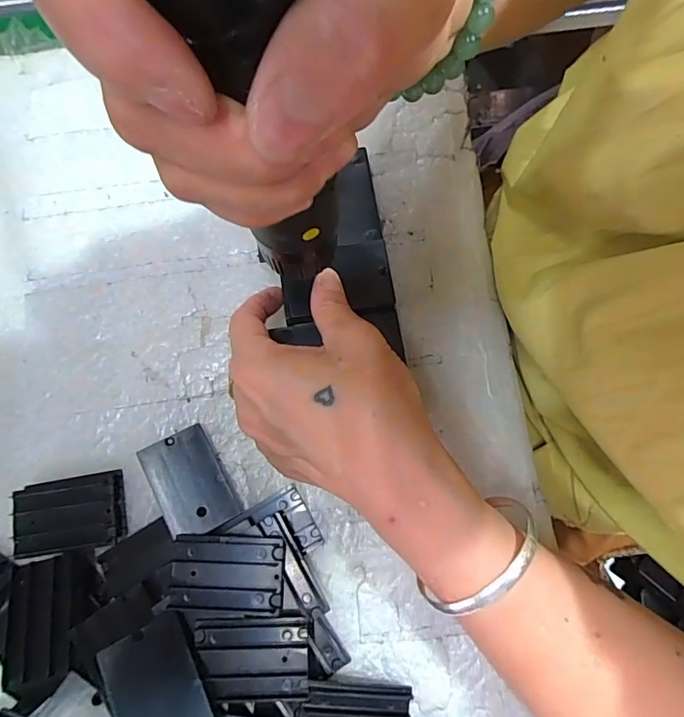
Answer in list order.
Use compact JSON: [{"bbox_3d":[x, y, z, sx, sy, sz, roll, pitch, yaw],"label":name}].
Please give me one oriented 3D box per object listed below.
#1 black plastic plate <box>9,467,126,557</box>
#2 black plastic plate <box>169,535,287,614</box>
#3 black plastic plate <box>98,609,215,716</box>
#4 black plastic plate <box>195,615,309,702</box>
[{"bbox_3d":[-0.148,0.084,0.251,0.054,0.011,0.037,-9,79,1],"label":"black plastic plate"},{"bbox_3d":[-0.058,0.108,0.233,0.057,0.005,0.034,2,72,1],"label":"black plastic plate"},{"bbox_3d":[-0.083,0.150,0.209,0.036,0.005,0.055,-17,63,-32],"label":"black plastic plate"},{"bbox_3d":[-0.043,0.143,0.222,0.053,0.004,0.034,2,69,-3],"label":"black plastic plate"}]

